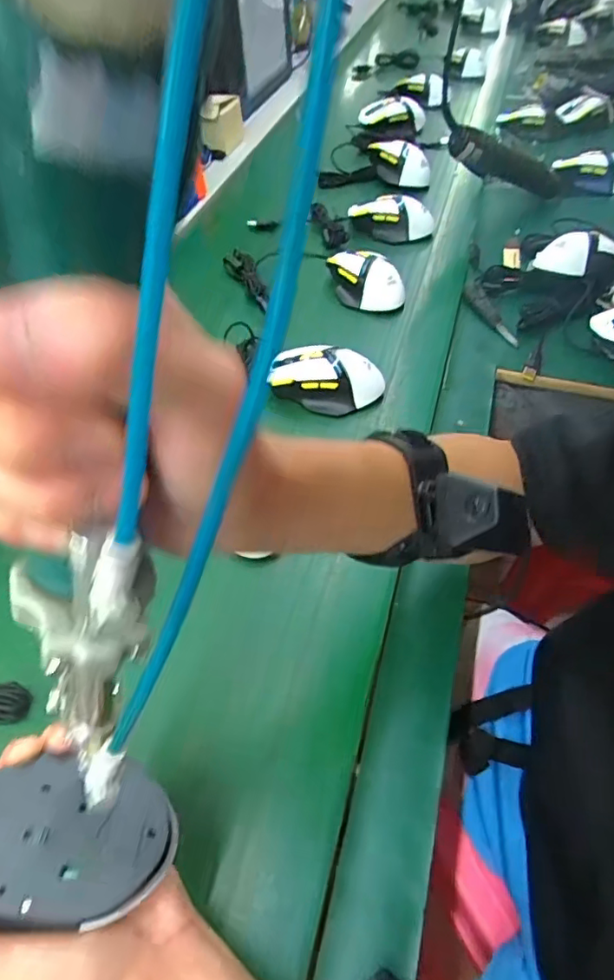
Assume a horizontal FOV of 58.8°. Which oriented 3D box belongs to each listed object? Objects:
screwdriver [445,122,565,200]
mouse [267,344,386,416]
[{"bbox_3d":[0.265,-0.426,0.716,0.216,0.041,0.033,-7,46,-37],"label":"screwdriver"},{"bbox_3d":[0.016,-0.106,0.535,0.114,0.046,0.059,12,53,12],"label":"mouse"}]

